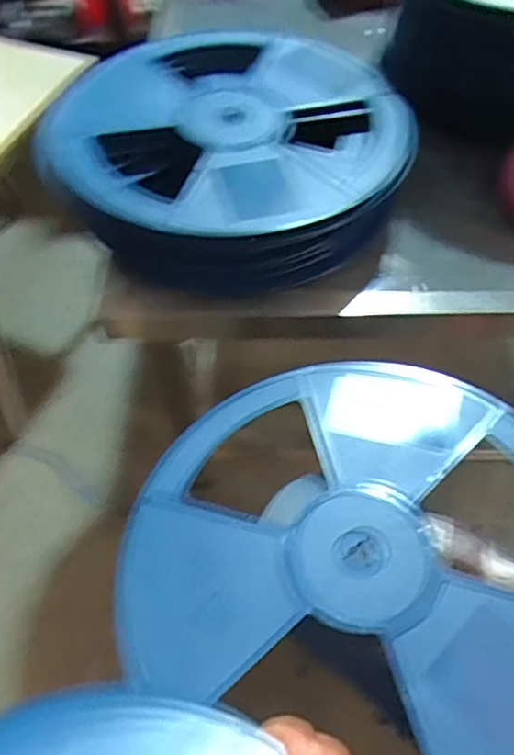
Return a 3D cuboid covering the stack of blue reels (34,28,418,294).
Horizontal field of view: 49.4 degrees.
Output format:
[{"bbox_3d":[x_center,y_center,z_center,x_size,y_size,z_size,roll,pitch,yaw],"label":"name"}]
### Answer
[{"bbox_3d":[-0.021,-0.224,0.547,0.328,0.072,0.317,35,65,22],"label":"stack of blue reels"}]

